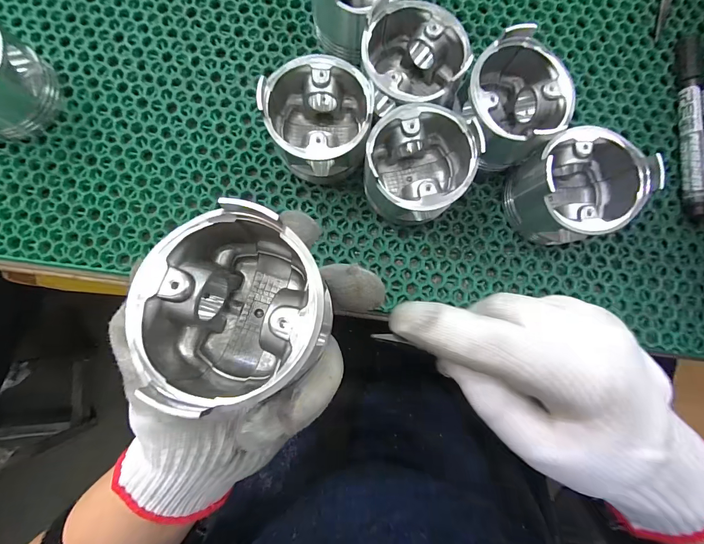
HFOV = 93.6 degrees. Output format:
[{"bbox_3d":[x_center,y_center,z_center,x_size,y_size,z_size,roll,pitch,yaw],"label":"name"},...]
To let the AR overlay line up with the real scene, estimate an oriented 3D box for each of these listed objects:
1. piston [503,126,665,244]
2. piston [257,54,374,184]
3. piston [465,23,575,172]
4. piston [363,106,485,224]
[{"bbox_3d":[0.150,-0.057,0.229,0.074,0.061,0.067,-38,87,-3],"label":"piston"},{"bbox_3d":[-0.022,-0.104,0.232,0.068,0.059,0.069,6,85,0],"label":"piston"},{"bbox_3d":[0.113,-0.116,0.231,0.069,0.065,0.061,43,86,3],"label":"piston"},{"bbox_3d":[0.045,-0.071,0.233,0.071,0.054,0.068,-4,85,-1],"label":"piston"}]

